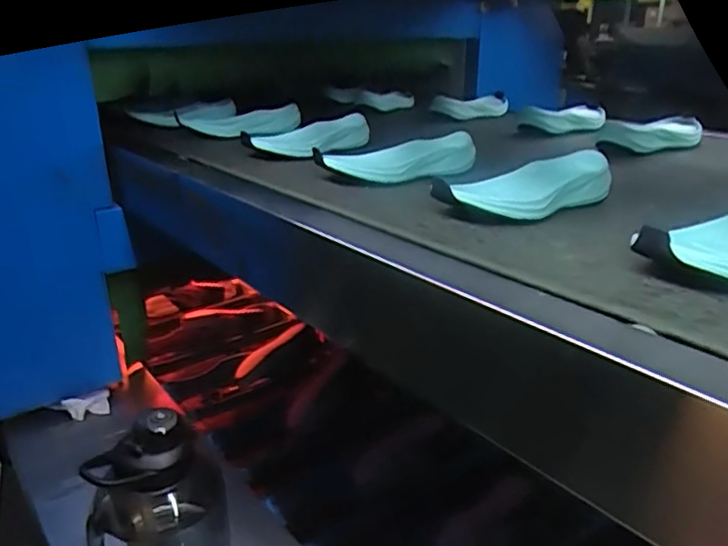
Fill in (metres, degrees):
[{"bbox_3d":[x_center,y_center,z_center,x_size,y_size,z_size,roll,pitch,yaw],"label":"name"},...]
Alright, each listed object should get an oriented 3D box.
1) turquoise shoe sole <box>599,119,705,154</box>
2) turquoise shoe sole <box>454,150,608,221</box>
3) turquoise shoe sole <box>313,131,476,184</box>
[{"bbox_3d":[0.412,-0.199,0.849,0.194,0.040,0.057,-13,31,-23],"label":"turquoise shoe sole"},{"bbox_3d":[0.155,-0.080,0.555,0.174,0.034,0.058,-16,32,-27],"label":"turquoise shoe sole"},{"bbox_3d":[0.043,-0.126,0.680,0.189,0.037,0.058,-18,33,-30],"label":"turquoise shoe sole"}]

